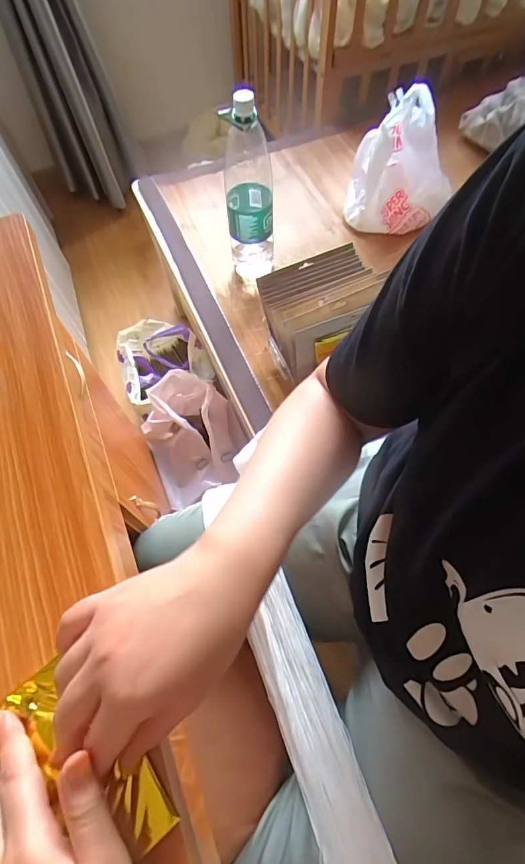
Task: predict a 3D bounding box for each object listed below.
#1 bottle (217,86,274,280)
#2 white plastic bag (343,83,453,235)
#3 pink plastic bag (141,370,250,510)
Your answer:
[{"bbox_3d":[-0.025,-0.428,0.776,0.084,0.356,0.078,-7,62,-1],"label":"bottle"},{"bbox_3d":[0.286,-0.548,0.869,0.189,0.208,0.147,-40,67,-17],"label":"white plastic bag"},{"bbox_3d":[-0.158,0.005,0.971,0.220,0.161,0.240,-21,63,-8],"label":"pink plastic bag"}]

